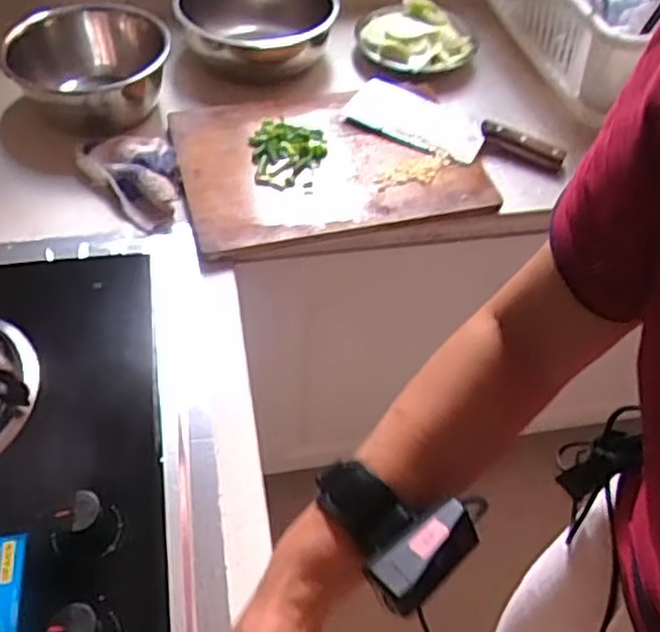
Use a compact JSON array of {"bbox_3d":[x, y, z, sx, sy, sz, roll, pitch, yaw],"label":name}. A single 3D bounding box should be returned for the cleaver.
[{"bbox_3d":[0.164,-0.249,0.938,0.290,0.013,0.111,28,55,17],"label":"cleaver"}]

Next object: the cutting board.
[{"bbox_3d":[-0.016,-0.211,0.906,0.363,0.025,0.306,-14,54,-15],"label":"cutting board"}]

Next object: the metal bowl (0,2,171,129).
[{"bbox_3d":[-0.322,-0.345,0.945,0.214,0.078,0.210,2,52,-3],"label":"metal bowl"}]

